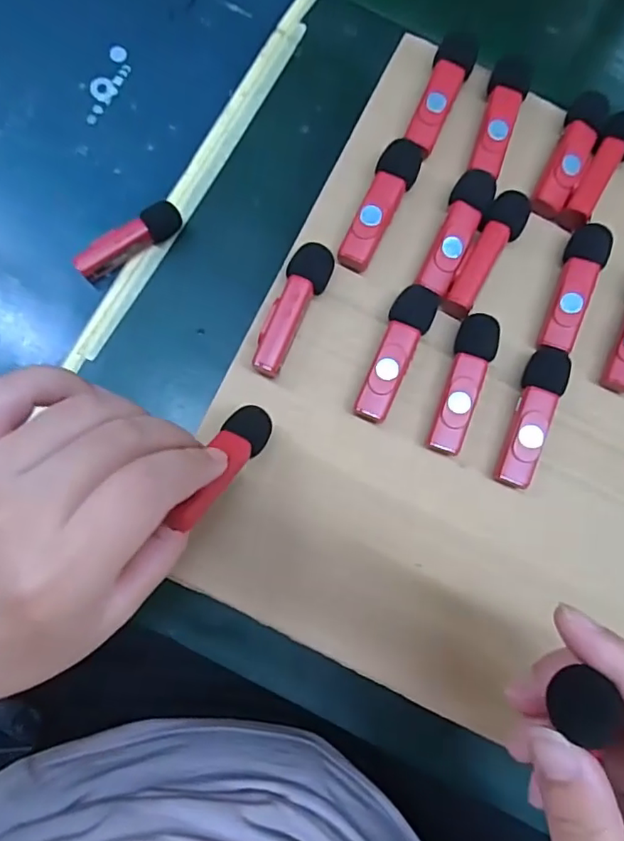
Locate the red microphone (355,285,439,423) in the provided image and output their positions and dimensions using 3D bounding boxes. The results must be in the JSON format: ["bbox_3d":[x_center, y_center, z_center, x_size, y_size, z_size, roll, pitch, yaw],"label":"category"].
[{"bbox_3d":[0.039,-0.031,0.257,0.019,0.015,0.067,22,77,-1],"label":"red microphone"}]

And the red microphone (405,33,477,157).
[{"bbox_3d":[0.064,-0.161,0.274,0.018,0.011,0.064,22,77,-1],"label":"red microphone"}]

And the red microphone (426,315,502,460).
[{"bbox_3d":[0.070,-0.017,0.257,0.018,0.016,0.067,18,77,-2],"label":"red microphone"}]

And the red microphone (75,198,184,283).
[{"bbox_3d":[-0.105,-0.103,0.321,0.065,0.019,0.017,-40,89,-9],"label":"red microphone"}]

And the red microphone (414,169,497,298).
[{"bbox_3d":[0.068,-0.090,0.266,0.019,0.015,0.065,25,77,0],"label":"red microphone"}]

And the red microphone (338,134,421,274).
[{"bbox_3d":[0.033,-0.102,0.266,0.019,0.014,0.065,24,77,-1],"label":"red microphone"}]

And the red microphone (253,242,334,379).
[{"bbox_3d":[-0.009,-0.051,0.256,0.019,0.015,0.063,23,77,-1],"label":"red microphone"}]

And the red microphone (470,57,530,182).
[{"bbox_3d":[0.092,-0.150,0.276,0.018,0.013,0.060,19,77,-2],"label":"red microphone"}]

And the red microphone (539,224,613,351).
[{"bbox_3d":[0.126,-0.064,0.266,0.019,0.013,0.063,21,77,-1],"label":"red microphone"}]

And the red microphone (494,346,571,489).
[{"bbox_3d":[0.102,-0.002,0.257,0.018,0.016,0.066,20,77,-2],"label":"red microphone"}]

